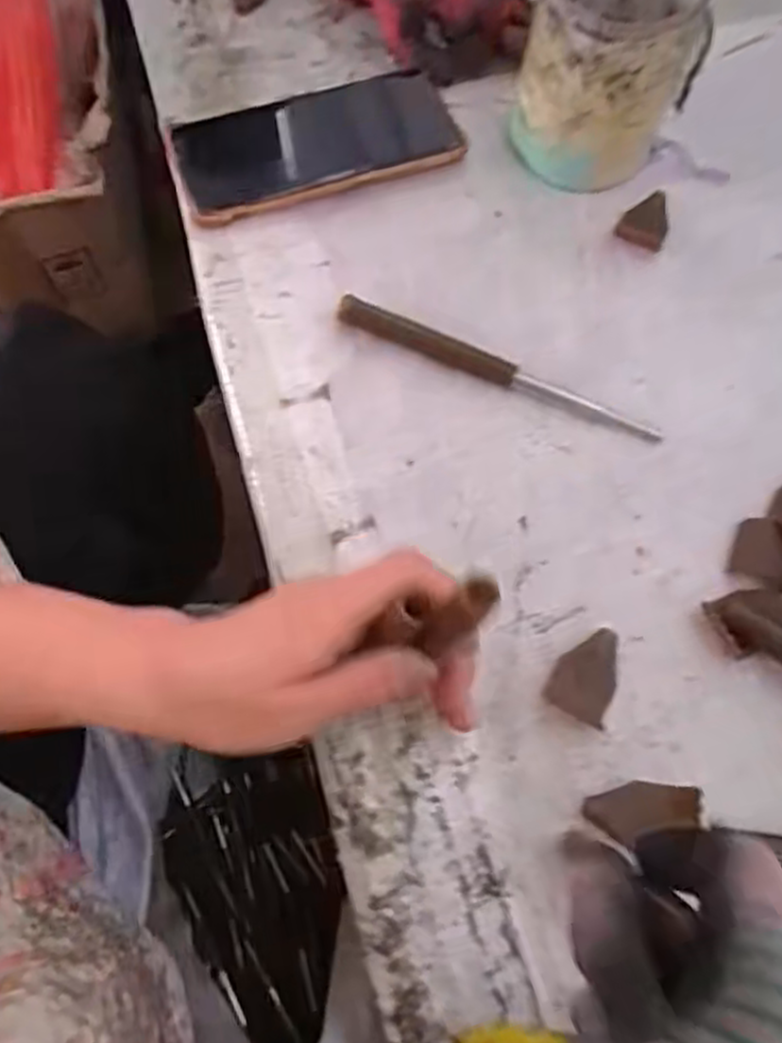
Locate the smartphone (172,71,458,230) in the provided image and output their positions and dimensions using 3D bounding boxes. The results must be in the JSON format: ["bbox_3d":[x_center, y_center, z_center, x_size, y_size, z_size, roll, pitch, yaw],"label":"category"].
[{"bbox_3d":[-0.042,-0.222,0.437,0.163,0.010,0.081,-17,68,-7],"label":"smartphone"}]

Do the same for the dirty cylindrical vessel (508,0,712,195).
[{"bbox_3d":[0.118,-0.251,0.407,0.082,0.094,0.093,18,68,7],"label":"dirty cylindrical vessel"}]

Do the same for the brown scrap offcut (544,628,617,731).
[{"bbox_3d":[0.085,0.065,0.325,0.027,0.006,0.040,26,69,10],"label":"brown scrap offcut"}]

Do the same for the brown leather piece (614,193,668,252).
[{"bbox_3d":[0.143,-0.169,0.419,0.026,0.004,0.040,23,69,9],"label":"brown leather piece"}]

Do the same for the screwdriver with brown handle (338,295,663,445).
[{"bbox_3d":[0.054,-0.079,0.383,0.174,0.010,0.015,23,69,9],"label":"screwdriver with brown handle"}]

